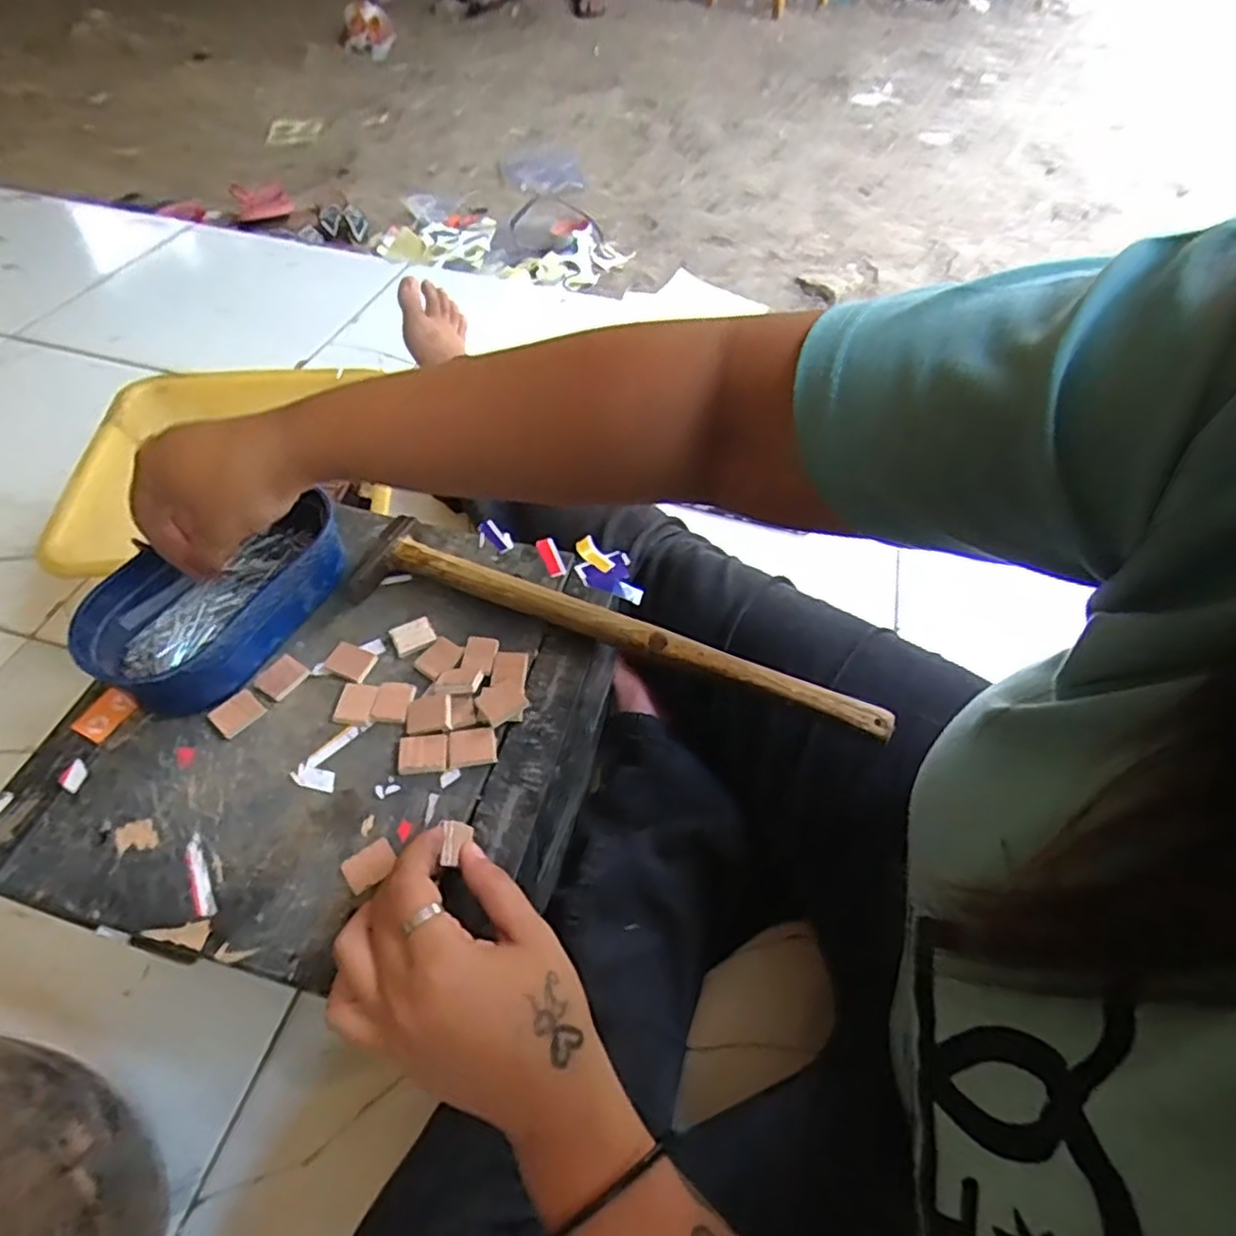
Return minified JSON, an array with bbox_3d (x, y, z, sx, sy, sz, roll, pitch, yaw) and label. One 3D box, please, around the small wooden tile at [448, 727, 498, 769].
[{"bbox_3d":[-0.079,0.070,0.369,0.026,0.004,0.021,-7,53,-9],"label":"small wooden tile"}]

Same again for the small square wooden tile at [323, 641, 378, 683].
[{"bbox_3d":[-0.156,0.025,0.399,0.028,0.004,0.022,23,55,13],"label":"small square wooden tile"}]

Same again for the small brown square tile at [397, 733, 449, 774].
[{"bbox_3d":[-0.104,0.073,0.365,0.026,0.005,0.020,-4,53,-6],"label":"small brown square tile"}]

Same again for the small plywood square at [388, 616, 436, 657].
[{"bbox_3d":[-0.124,0.010,0.412,0.024,0.004,0.021,-24,58,-20],"label":"small plywood square"}]

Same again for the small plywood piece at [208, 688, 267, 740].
[{"bbox_3d":[-0.212,0.053,0.379,0.021,0.007,0.025,39,60,24],"label":"small plywood piece"}]

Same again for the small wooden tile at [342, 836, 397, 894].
[{"bbox_3d":[-0.121,0.121,0.333,0.024,0.004,0.017,-33,61,-25],"label":"small wooden tile"}]

